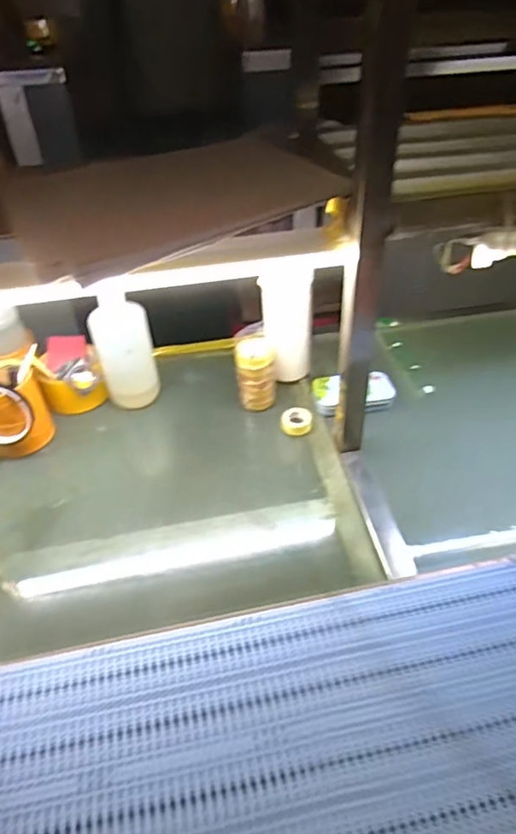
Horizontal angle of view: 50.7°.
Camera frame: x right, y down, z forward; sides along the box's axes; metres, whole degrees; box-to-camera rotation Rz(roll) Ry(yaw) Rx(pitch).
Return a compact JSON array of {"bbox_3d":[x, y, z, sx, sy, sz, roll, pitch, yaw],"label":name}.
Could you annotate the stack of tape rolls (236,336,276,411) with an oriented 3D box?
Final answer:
[{"bbox_3d":[-0.002,-0.067,0.780,0.053,0.107,0.058,1,42,4],"label":"stack of tape rolls"}]

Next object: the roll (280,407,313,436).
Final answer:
[{"bbox_3d":[0.054,0.005,0.766,0.043,0.016,0.040,4,42,7],"label":"roll"}]

